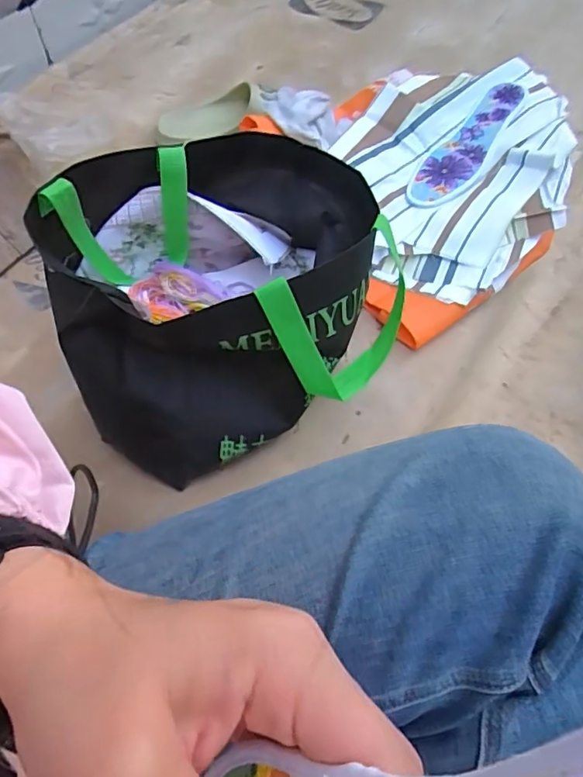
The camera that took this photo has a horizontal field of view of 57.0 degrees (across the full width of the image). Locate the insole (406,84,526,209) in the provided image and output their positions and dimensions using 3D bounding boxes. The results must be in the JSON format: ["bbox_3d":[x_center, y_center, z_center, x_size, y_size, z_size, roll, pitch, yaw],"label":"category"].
[{"bbox_3d":[0.226,-0.319,0.700,0.073,0.008,0.237,24,71,27],"label":"insole"}]

